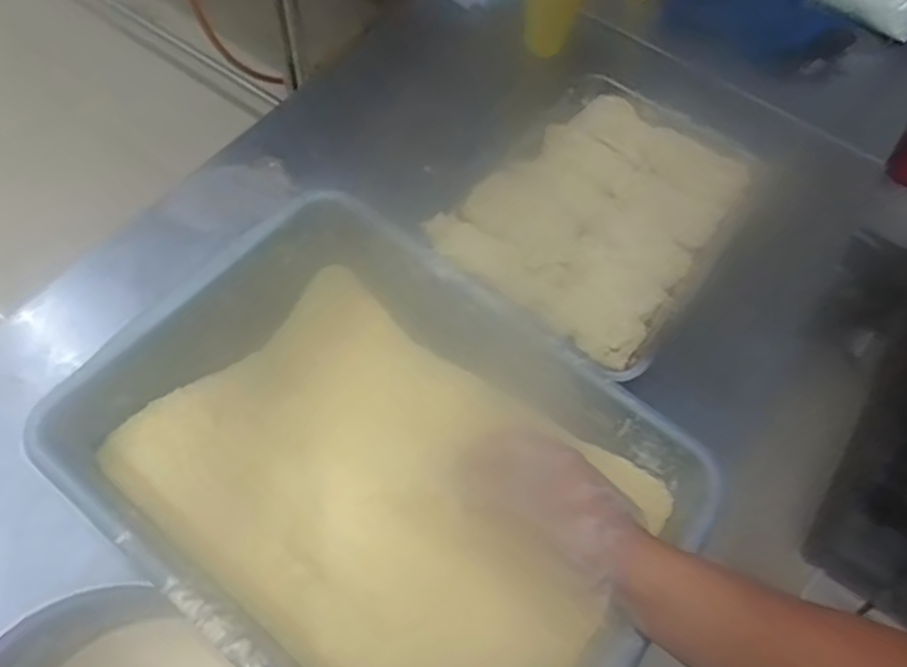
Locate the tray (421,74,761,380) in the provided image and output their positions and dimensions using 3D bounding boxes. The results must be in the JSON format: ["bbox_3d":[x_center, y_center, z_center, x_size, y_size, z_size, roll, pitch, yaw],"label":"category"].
[{"bbox_3d":[0.176,-0.148,0.806,0.265,0.054,0.375,36,64,15],"label":"tray"}]

